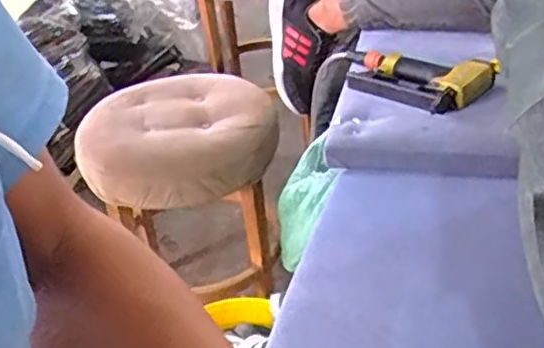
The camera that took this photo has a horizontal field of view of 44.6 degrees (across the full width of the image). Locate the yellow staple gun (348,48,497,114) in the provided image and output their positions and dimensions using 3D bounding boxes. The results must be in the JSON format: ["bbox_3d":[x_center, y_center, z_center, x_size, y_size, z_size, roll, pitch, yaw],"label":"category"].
[{"bbox_3d":[0.206,-0.160,1.046,0.142,0.047,0.269,-31,40,-33],"label":"yellow staple gun"}]

